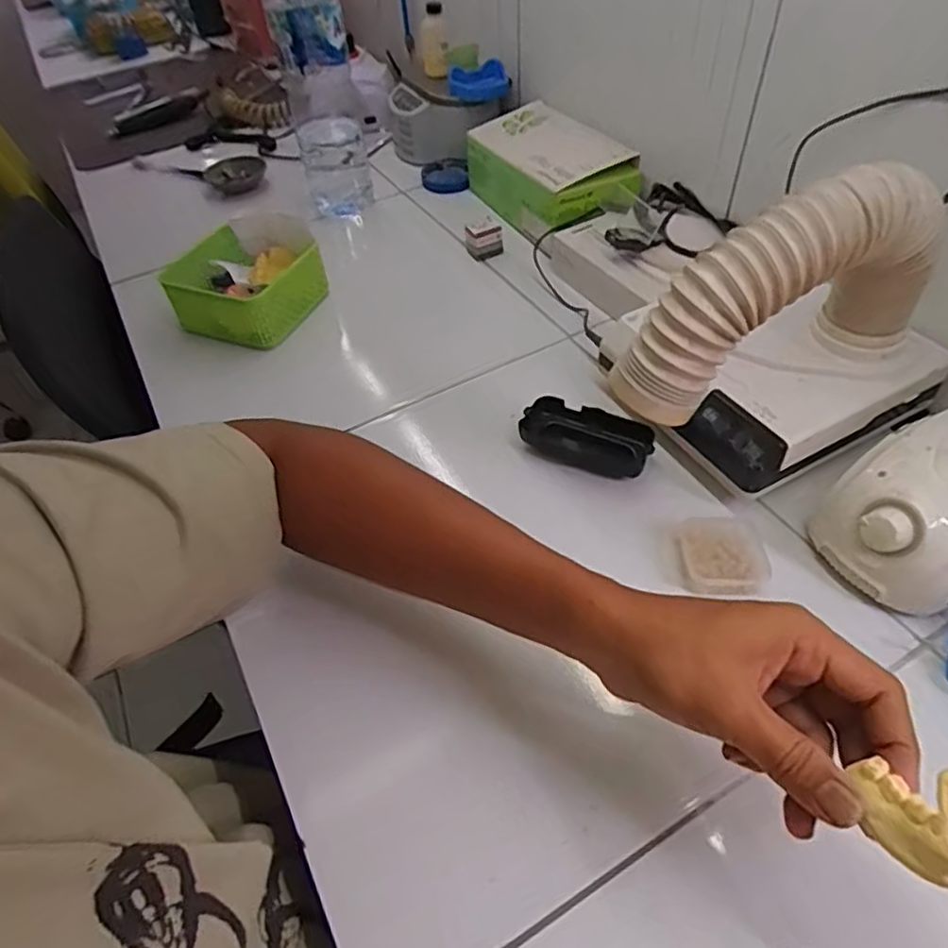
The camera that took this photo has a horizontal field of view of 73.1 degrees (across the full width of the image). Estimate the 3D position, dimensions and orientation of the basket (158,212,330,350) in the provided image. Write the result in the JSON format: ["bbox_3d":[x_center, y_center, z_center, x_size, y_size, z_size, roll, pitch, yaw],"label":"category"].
[{"bbox_3d":[-0.246,-0.205,0.707,0.169,0.080,0.156,-22,52,-15],"label":"basket"}]

